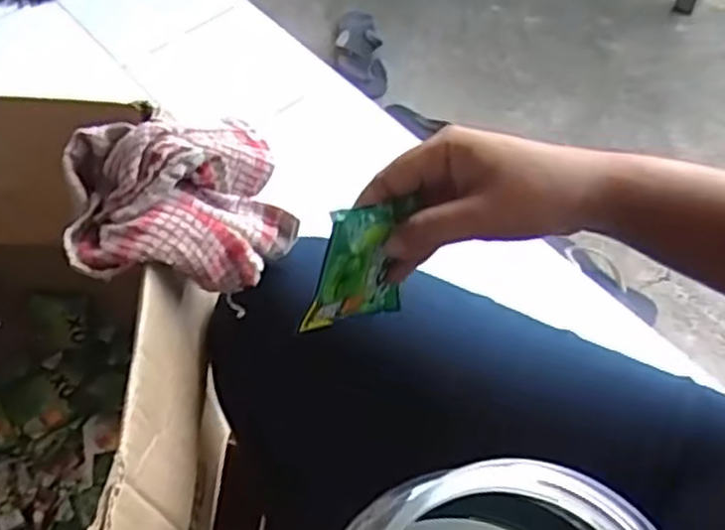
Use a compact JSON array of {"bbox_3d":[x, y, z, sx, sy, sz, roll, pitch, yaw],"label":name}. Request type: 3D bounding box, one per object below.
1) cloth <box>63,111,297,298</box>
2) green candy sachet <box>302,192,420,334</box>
[{"bbox_3d":[-0.116,-0.045,0.474,0.127,0.076,0.113,-12,59,-6],"label":"cloth"},{"bbox_3d":[0.001,0.000,0.415,0.011,0.079,0.068,35,37,31],"label":"green candy sachet"}]

